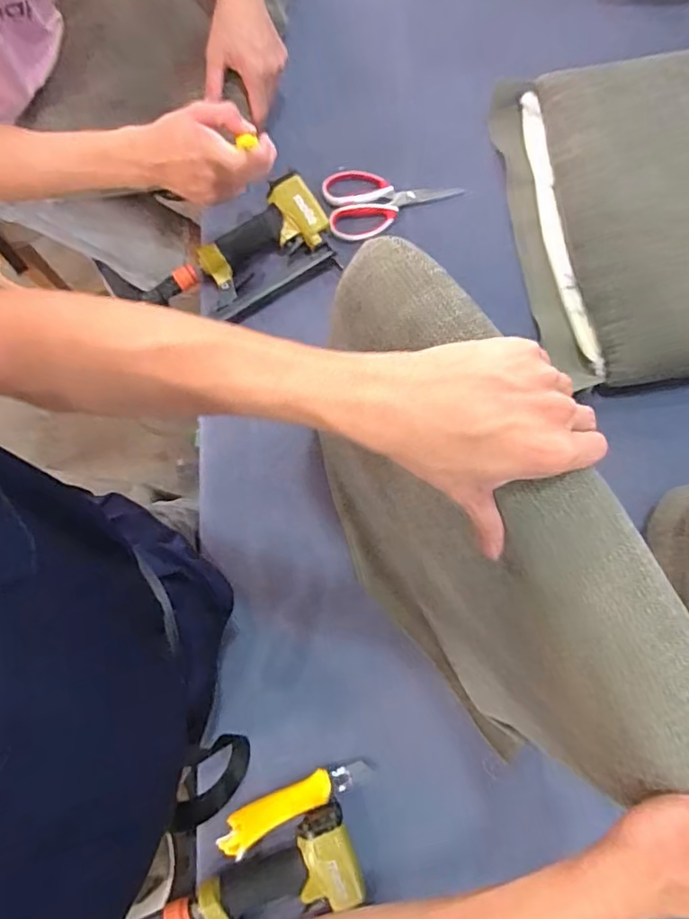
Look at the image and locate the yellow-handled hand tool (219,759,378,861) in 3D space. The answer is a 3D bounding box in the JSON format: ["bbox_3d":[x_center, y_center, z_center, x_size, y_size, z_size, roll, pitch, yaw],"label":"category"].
[{"bbox_3d":[-0.055,0.383,0.643,0.180,0.022,0.037,-28,82,-5],"label":"yellow-handled hand tool"}]

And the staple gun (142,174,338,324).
[{"bbox_3d":[-0.134,-0.260,0.750,0.241,0.045,0.140,-25,81,-5],"label":"staple gun"}]

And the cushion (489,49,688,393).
[{"bbox_3d":[0.449,-0.333,0.764,0.419,0.082,0.450,-10,80,-3],"label":"cushion"}]

